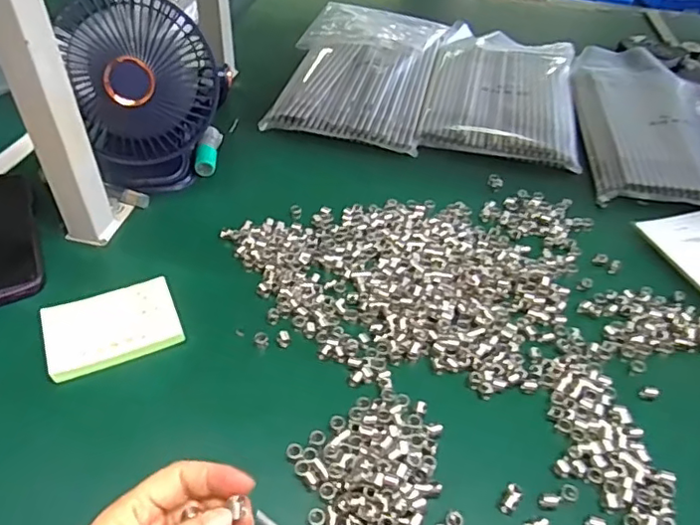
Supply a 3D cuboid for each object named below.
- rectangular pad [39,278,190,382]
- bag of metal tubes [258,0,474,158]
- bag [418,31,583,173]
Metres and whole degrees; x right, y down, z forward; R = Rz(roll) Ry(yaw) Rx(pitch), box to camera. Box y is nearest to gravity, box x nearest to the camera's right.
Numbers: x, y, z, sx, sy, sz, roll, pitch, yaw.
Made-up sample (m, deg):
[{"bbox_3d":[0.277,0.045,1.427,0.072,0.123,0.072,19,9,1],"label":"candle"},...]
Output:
[{"bbox_3d":[-0.185,0.049,0.450,0.095,0.014,0.067,-17,47,-19],"label":"rectangular pad"},{"bbox_3d":[0.021,-0.272,0.782,0.218,0.043,0.364,14,45,12],"label":"bag of metal tubes"},{"bbox_3d":[0.203,-0.234,0.766,0.184,0.022,0.315,10,44,8],"label":"bag"}]

